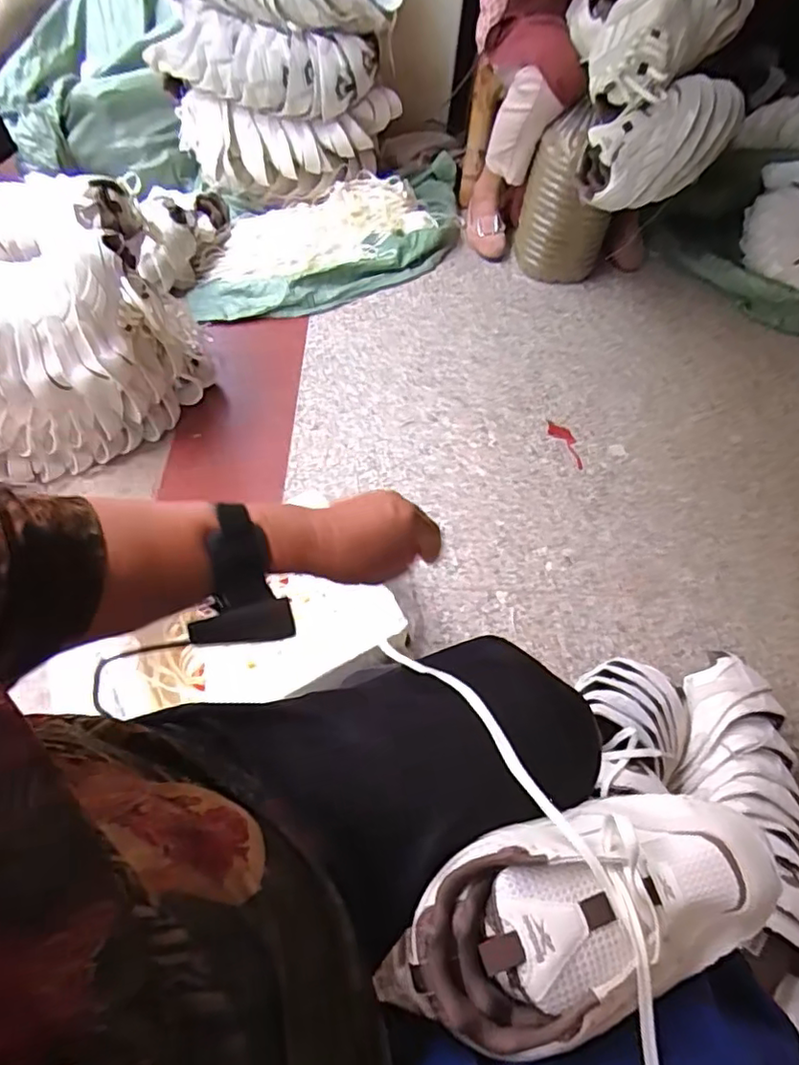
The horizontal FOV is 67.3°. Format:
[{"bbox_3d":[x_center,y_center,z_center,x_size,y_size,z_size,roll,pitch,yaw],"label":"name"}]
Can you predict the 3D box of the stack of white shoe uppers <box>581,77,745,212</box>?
[{"bbox_3d":[0.490,-0.723,1.109,0.271,0.180,0.109,-21,61,-17],"label":"stack of white shoe uppers"}]

